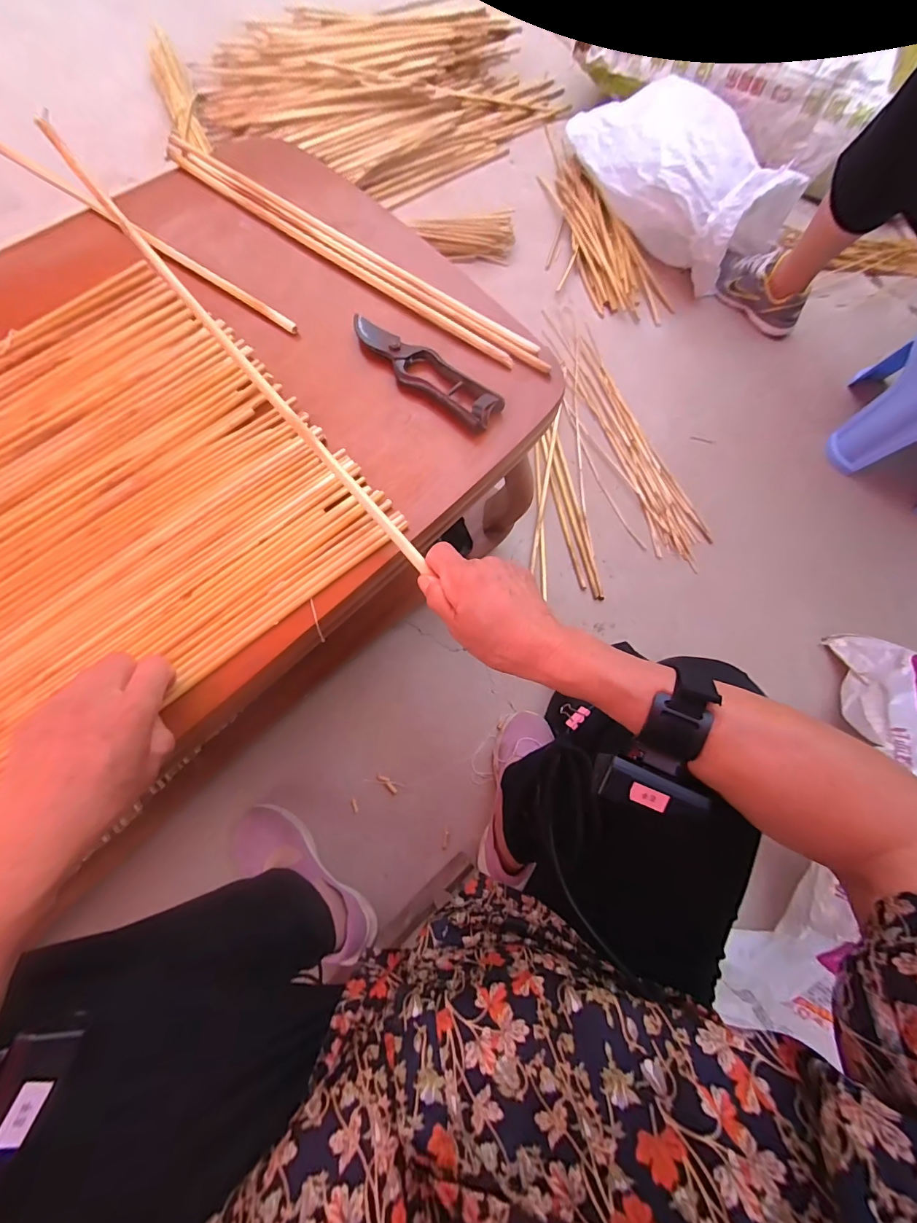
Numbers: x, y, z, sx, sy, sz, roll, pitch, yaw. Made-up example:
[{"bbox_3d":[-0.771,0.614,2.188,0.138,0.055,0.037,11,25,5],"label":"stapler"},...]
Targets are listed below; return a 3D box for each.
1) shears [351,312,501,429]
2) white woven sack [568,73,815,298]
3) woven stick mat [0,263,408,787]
[{"bbox_3d":[-0.036,-0.258,0.453,0.191,0.024,0.048,41,77,9],"label":"shears"},{"bbox_3d":[0.473,-0.998,0.996,0.213,0.194,0.538,-28,78,-11],"label":"white woven sack"},{"bbox_3d":[-0.386,-0.070,0.394,0.524,0.019,0.417,-40,79,-12],"label":"woven stick mat"}]

